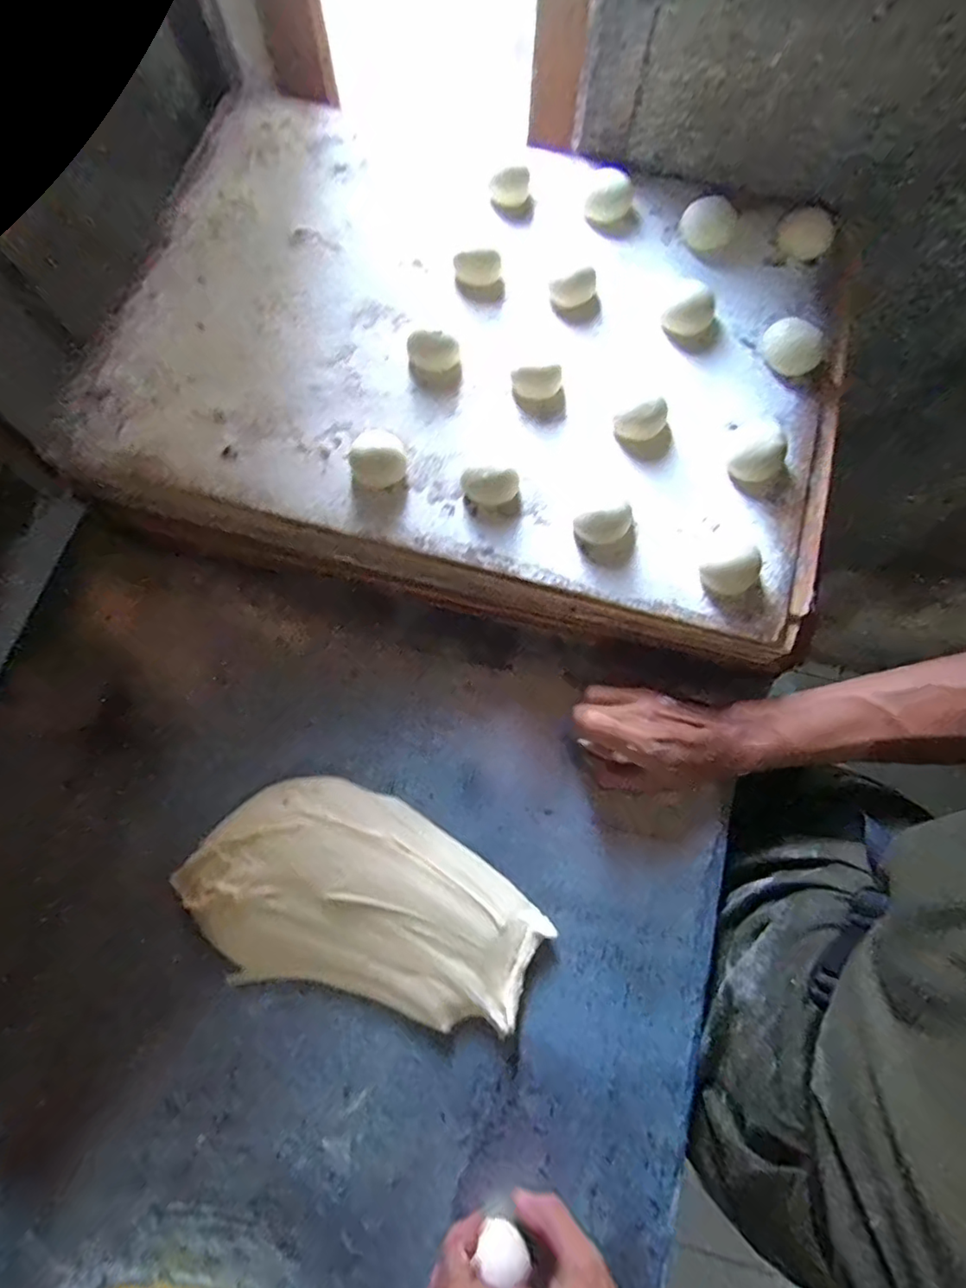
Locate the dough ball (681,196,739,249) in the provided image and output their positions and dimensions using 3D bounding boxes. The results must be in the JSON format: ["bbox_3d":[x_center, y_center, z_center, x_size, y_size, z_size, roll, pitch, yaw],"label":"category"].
[{"bbox_3d":[0.202,-0.376,0.514,0.046,0.021,0.046,0,74,0],"label":"dough ball"}]

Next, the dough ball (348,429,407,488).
[{"bbox_3d":[-0.080,-0.141,0.442,0.041,0.022,0.043,0,74,0],"label":"dough ball"}]

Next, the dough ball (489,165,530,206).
[{"bbox_3d":[0.024,-0.415,0.525,0.034,0.017,0.030,2,74,0],"label":"dough ball"}]

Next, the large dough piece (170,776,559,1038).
[{"bbox_3d":[-0.089,0.191,0.438,0.259,0.024,0.141,17,75,4],"label":"large dough piece"}]

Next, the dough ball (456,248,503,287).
[{"bbox_3d":[-0.003,-0.316,0.499,0.042,0.024,0.037,-3,74,-1],"label":"dough ball"}]

